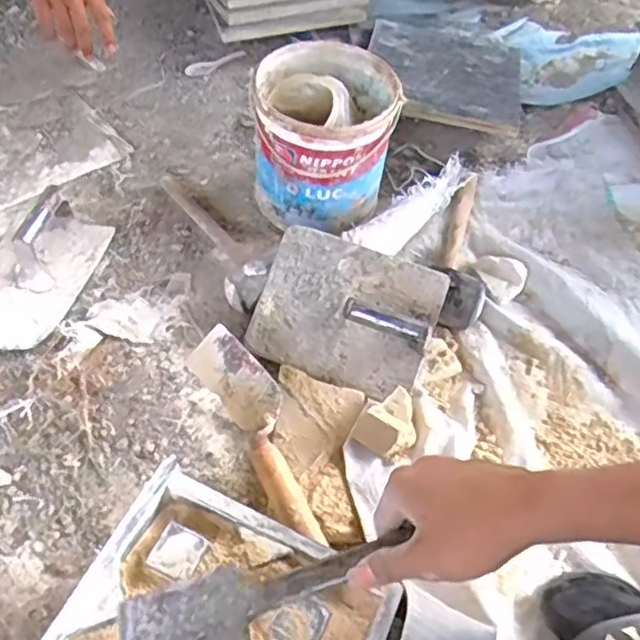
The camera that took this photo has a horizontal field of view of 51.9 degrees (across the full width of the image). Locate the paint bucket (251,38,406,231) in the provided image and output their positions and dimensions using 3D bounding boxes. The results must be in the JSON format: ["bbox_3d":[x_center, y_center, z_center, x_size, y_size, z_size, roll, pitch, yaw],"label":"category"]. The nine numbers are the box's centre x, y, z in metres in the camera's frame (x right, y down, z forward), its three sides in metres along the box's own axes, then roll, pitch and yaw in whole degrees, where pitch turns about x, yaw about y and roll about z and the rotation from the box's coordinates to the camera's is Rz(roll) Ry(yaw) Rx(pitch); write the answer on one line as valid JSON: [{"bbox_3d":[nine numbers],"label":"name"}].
[{"bbox_3d":[0.005,-0.241,0.880,0.175,0.173,0.170,2,55,-3],"label":"paint bucket"}]

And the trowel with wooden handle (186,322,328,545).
[{"bbox_3d":[-0.059,0.116,0.705,0.070,0.073,0.240,-27,59,-21],"label":"trowel with wooden handle"}]

